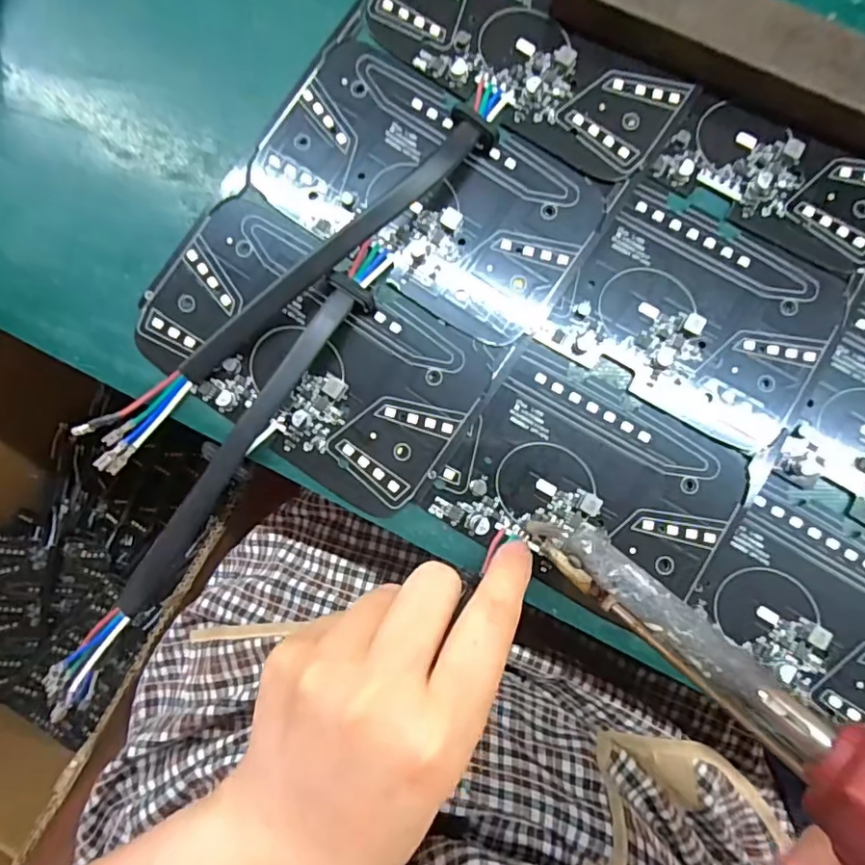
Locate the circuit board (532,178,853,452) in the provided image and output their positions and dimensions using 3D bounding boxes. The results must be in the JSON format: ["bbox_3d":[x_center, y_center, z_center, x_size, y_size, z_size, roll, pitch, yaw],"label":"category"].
[{"bbox_3d":[0.103,-0.045,0.218,0.096,0.004,0.074,30,88,3],"label":"circuit board"}]

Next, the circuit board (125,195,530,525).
[{"bbox_3d":[-0.048,-0.031,0.216,0.135,0.011,0.083,29,87,3],"label":"circuit board"}]

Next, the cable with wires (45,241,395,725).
[{"bbox_3d":[-0.076,0.010,0.213,0.015,0.014,0.198,35,88,3],"label":"cable with wires"}]

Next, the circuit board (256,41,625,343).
[{"bbox_3d":[-0.002,-0.095,0.222,0.130,0.004,0.078,30,88,3],"label":"circuit board"}]

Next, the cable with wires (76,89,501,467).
[{"bbox_3d":[-0.051,-0.061,0.214,0.214,0.019,0.024,-41,87,-1],"label":"cable with wires"}]

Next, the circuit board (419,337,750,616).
[{"bbox_3d":[0.060,0.021,0.213,0.101,0.004,0.080,33,88,3],"label":"circuit board"}]

